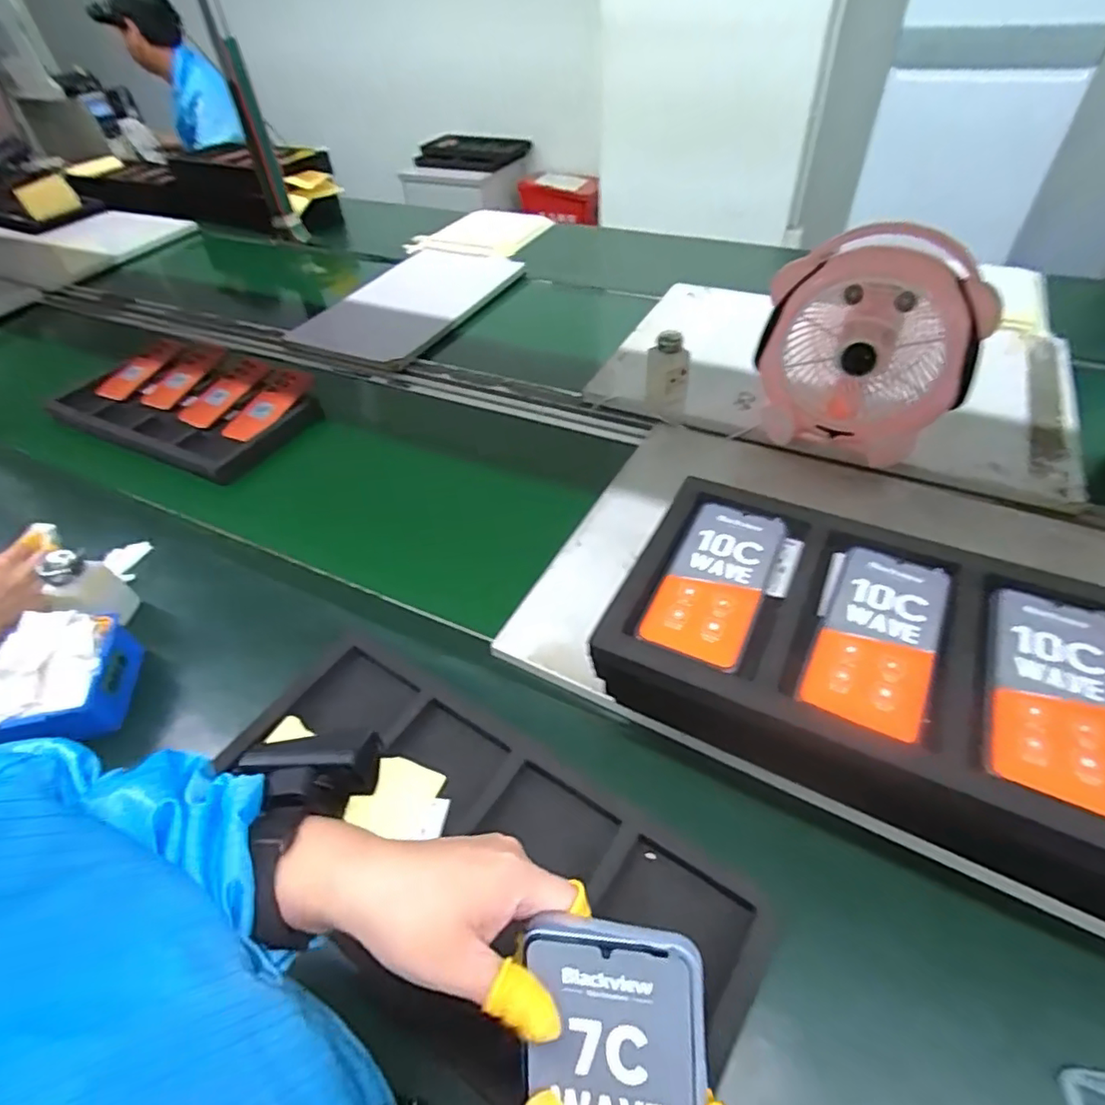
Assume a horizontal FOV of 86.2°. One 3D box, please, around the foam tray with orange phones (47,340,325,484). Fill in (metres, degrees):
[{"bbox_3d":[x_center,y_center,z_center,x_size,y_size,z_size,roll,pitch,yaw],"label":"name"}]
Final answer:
[{"bbox_3d":[-0.632,-0.270,1.041,0.478,0.043,0.261,19,52,22],"label":"foam tray with orange phones"}]

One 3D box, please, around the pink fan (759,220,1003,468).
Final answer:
[{"bbox_3d":[0.394,-0.247,0.757,0.247,0.277,0.096,13,49,17],"label":"pink fan"}]

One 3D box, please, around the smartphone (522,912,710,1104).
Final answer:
[{"bbox_3d":[0.027,0.242,0.252,0.076,0.008,0.157,-1,87,13],"label":"smartphone"}]

